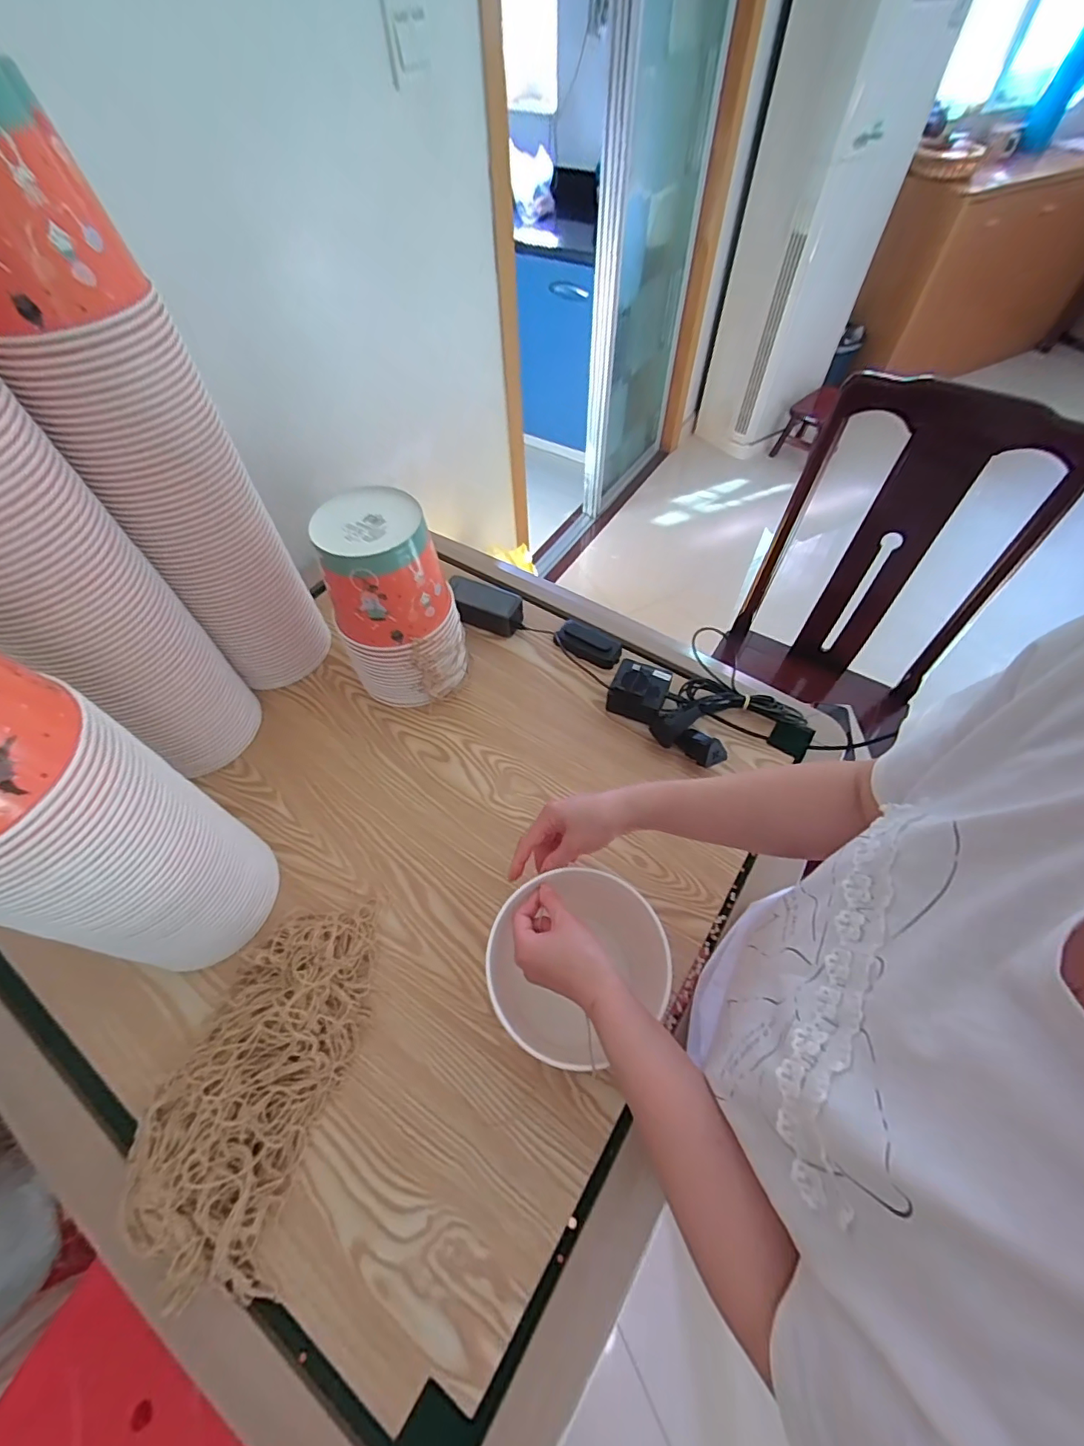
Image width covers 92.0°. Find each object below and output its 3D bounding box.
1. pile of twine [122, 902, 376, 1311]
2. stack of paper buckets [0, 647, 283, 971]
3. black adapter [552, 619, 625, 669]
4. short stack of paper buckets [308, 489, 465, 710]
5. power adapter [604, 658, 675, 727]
[{"bbox_3d":[-0.273,0.331,0.507,0.149,0.063,0.319,12,58,8],"label":"pile of twine"},{"bbox_3d":[-0.384,0.087,0.437,0.136,0.445,0.140,-30,62,-18],"label":"stack of paper buckets"},{"bbox_3d":[0.071,-0.123,0.819,0.102,0.030,0.047,29,62,18],"label":"black adapter"},{"bbox_3d":[-0.193,-0.152,0.711,0.149,0.266,0.139,-12,58,-8],"label":"short stack of paper buckets"},{"bbox_3d":[0.137,-0.042,0.752,0.075,0.057,0.069,22,60,14],"label":"power adapter"}]

